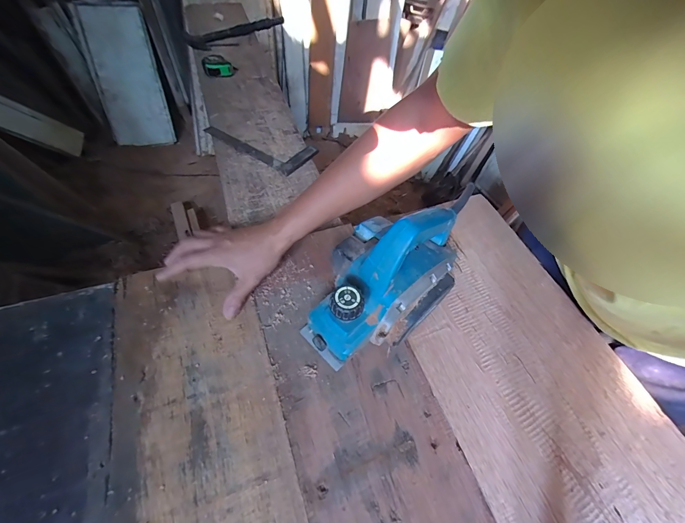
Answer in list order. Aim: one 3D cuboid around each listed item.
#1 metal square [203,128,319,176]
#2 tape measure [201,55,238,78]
[{"bbox_3d":[-0.185,-0.272,0.741,0.244,0.012,0.105,31,58,16],"label":"metal square"},{"bbox_3d":[-0.338,-0.542,0.896,0.088,0.035,0.071,-13,56,-17],"label":"tape measure"}]

